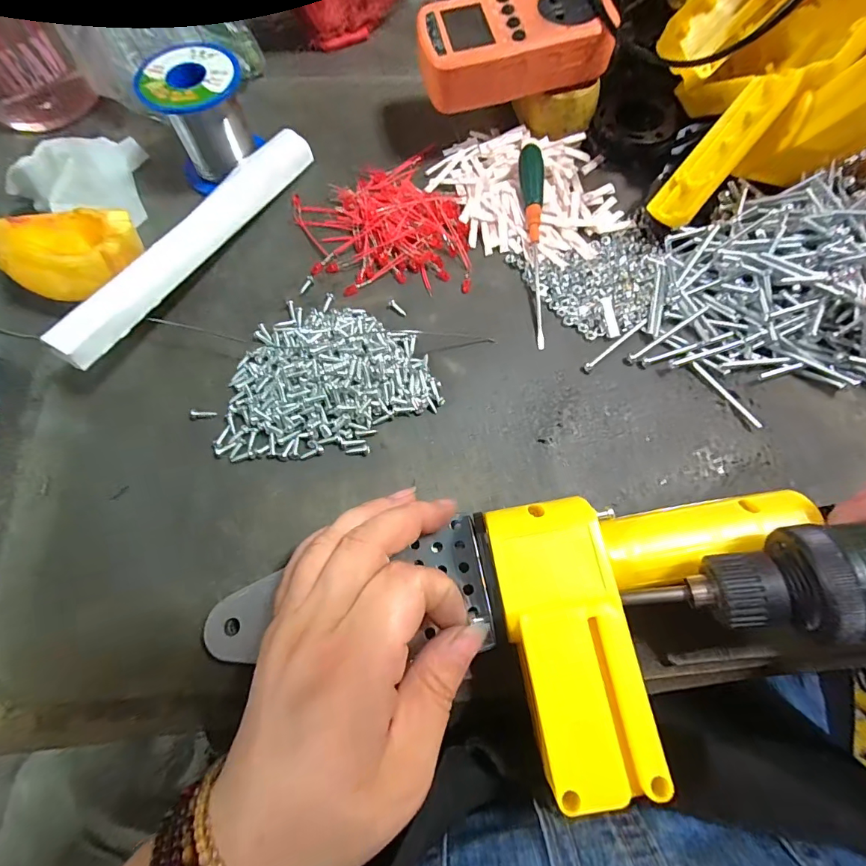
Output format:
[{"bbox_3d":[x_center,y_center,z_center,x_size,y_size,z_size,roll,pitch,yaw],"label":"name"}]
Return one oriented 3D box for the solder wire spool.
[{"bbox_3d":[-0.159,-0.221,0.306,0.062,0.061,0.062,-27,72,-10],"label":"solder wire spool"}]

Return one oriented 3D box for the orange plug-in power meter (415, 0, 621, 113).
[{"bbox_3d":[0.053,-0.265,0.296,0.124,0.033,0.064,-10,70,-4],"label":"orange plug-in power meter"}]

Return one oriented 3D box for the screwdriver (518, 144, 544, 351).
[{"bbox_3d":[0.070,-0.130,0.294,0.015,0.023,0.148,-2,70,-1],"label":"screwdriver"}]

